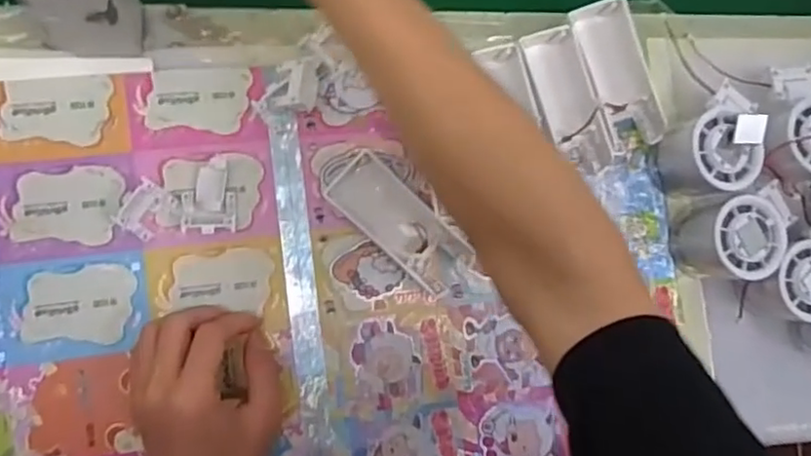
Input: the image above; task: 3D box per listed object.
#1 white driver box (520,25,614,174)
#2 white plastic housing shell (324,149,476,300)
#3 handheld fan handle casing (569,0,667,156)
[{"bbox_3d":[0.120,-0.092,0.464,0.034,0.030,0.105,-22,89,-10],"label":"white driver box"},{"bbox_3d":[-0.002,-0.004,0.450,0.111,0.019,0.051,43,81,-3],"label":"white plastic housing shell"},{"bbox_3d":[0.157,-0.113,0.471,0.047,0.030,0.110,-15,88,-10],"label":"handheld fan handle casing"}]

